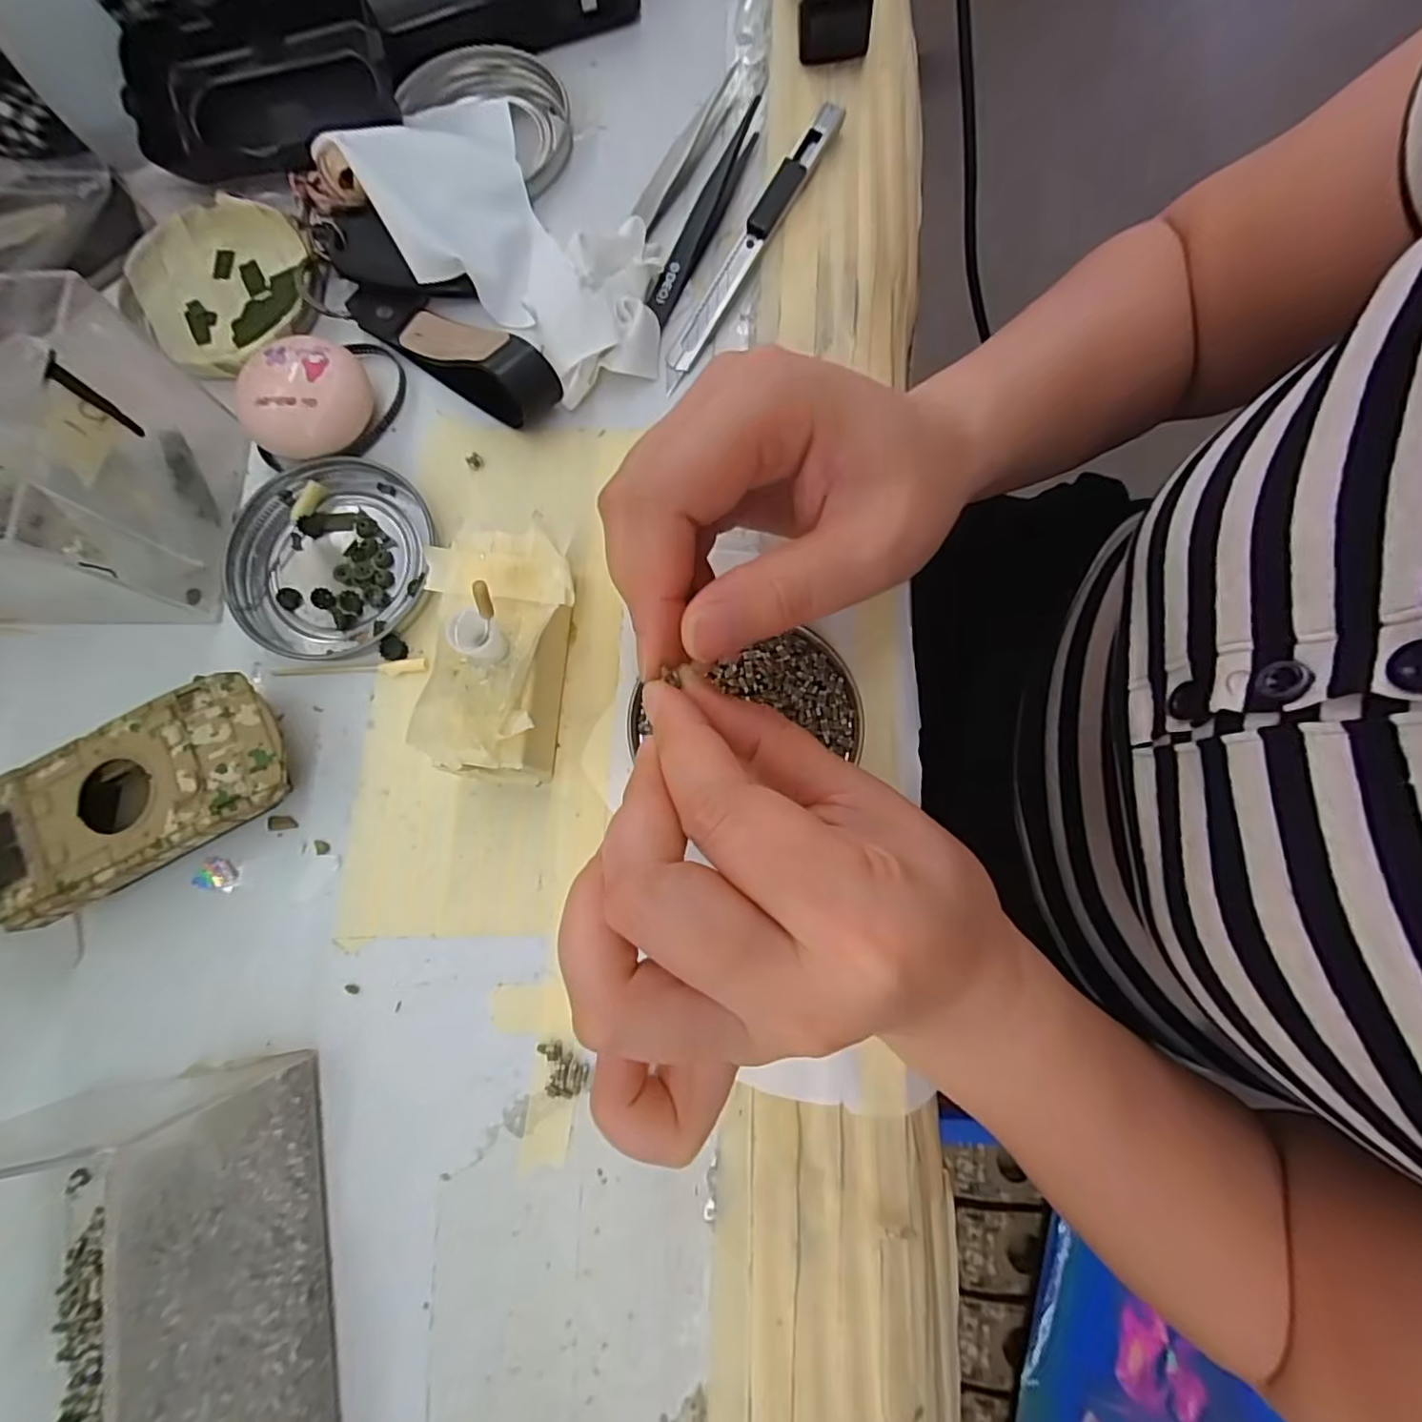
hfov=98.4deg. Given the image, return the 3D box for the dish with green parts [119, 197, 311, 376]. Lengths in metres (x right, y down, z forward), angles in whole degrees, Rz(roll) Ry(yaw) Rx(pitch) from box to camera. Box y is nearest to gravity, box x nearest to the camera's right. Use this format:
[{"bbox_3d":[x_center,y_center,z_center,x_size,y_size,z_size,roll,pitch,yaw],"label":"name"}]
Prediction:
[{"bbox_3d":[-0.205,-0.177,0.258,0.071,0.013,0.082,-22,80,-3],"label":"dish with green parts"}]

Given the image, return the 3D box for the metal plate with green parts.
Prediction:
[{"bbox_3d":[-0.147,-0.059,0.235,0.073,0.008,0.075,-6,80,0],"label":"metal plate with green parts"}]

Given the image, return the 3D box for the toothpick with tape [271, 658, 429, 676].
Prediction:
[{"bbox_3d":[-0.136,-0.015,0.229,0.060,0.004,0.006,-4,80,0],"label":"toothpick with tape"}]

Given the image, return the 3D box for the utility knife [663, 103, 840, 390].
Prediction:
[{"bbox_3d":[0.016,-0.191,0.248,0.010,0.011,0.134,31,82,6],"label":"utility knife"}]

